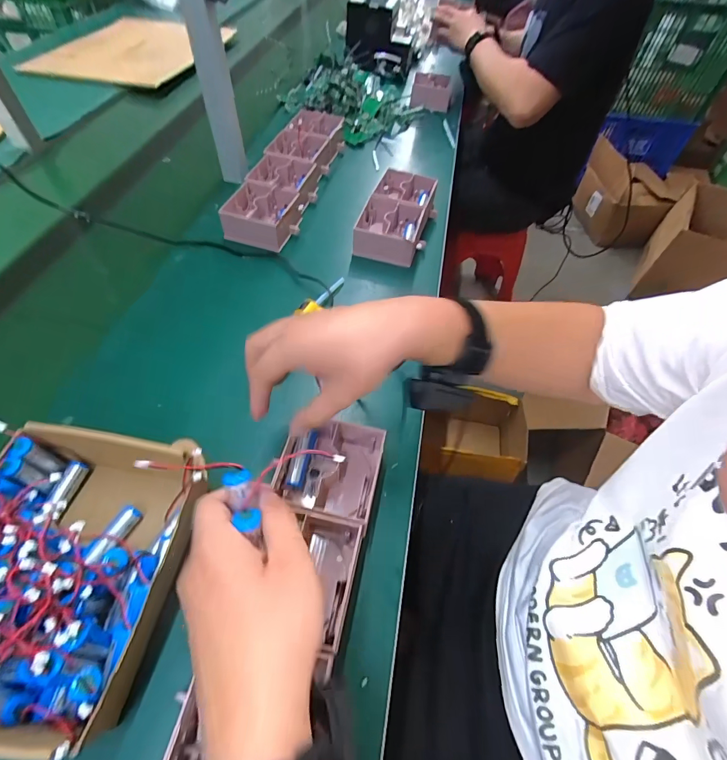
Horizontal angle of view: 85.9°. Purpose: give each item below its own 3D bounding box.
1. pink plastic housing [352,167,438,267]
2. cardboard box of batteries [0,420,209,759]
[{"bbox_3d":[0.061,-0.289,0.691,0.116,0.050,0.224,13,55,6],"label":"pink plastic housing"},{"bbox_3d":[-0.267,0.160,0.337,0.190,0.091,0.223,7,55,2],"label":"cardboard box of batteries"}]

